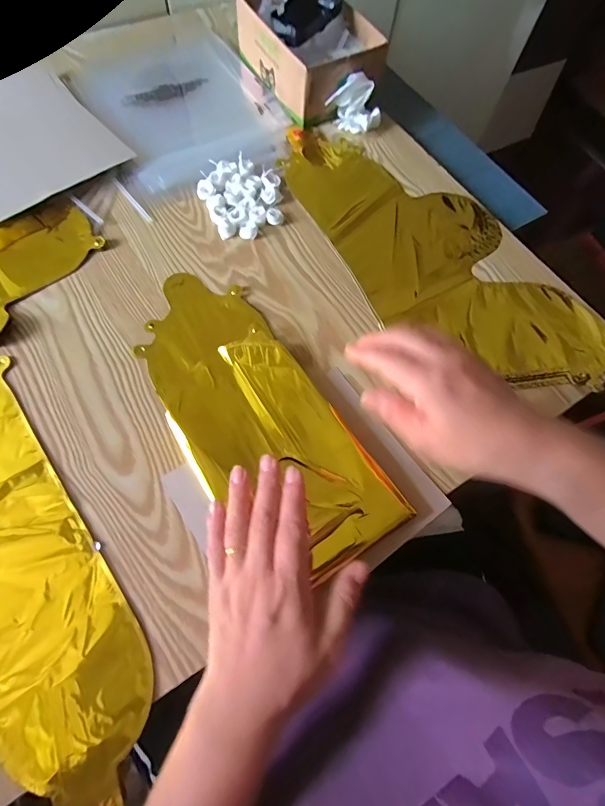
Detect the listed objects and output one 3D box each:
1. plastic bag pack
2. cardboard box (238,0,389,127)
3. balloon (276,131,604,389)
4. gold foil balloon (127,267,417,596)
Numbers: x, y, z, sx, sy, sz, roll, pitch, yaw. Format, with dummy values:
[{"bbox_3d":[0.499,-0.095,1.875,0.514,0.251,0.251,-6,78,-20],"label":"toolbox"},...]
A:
[{"bbox_3d":[-0.162,-0.405,0.522,0.231,0.013,0.285,-28,71,-14],"label":"plastic bag pack"},{"bbox_3d":[0.006,-0.477,0.524,0.126,0.077,0.184,-29,71,-15],"label":"cardboard box"},{"bbox_3d":[0.141,-0.181,0.449,0.192,0.008,0.430,-30,71,-15],"label":"balloon"},{"bbox_3d":[-0.050,0.003,0.357,0.134,0.012,0.317,-37,71,-17],"label":"gold foil balloon"}]

